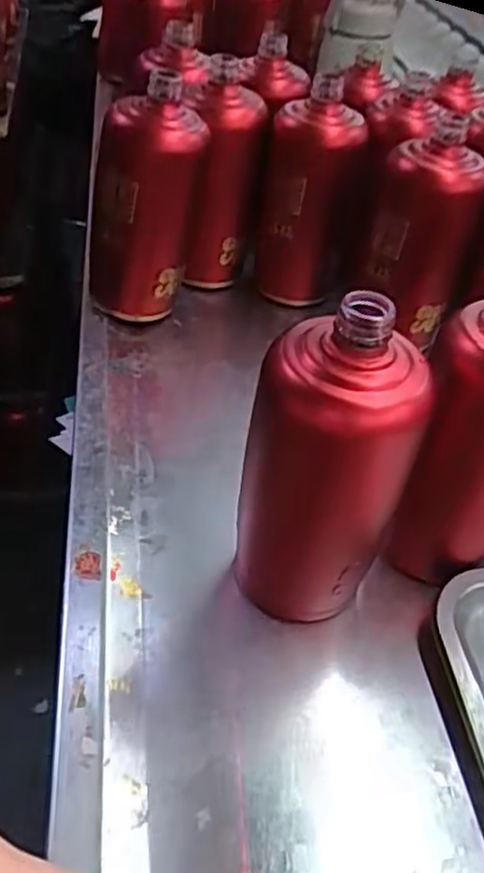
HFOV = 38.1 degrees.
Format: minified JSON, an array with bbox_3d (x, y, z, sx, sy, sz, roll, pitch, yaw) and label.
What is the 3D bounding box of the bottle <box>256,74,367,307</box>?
[{"bbox_3d":[0.058,-0.208,0.625,0.083,0.170,0.073,10,44,6],"label":"bottle"}]

